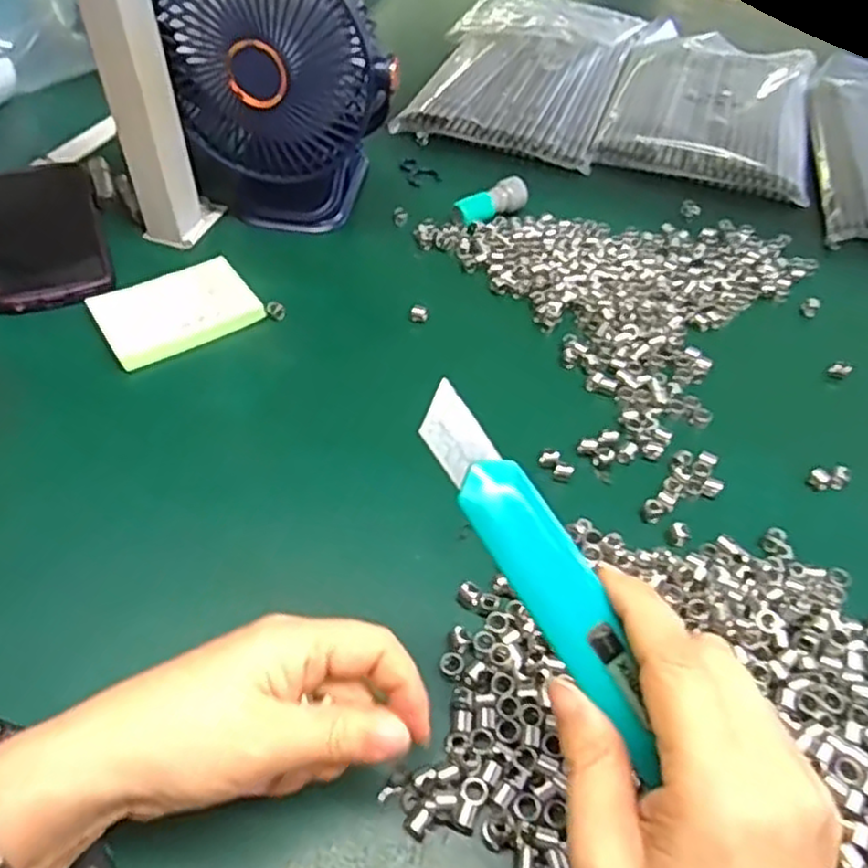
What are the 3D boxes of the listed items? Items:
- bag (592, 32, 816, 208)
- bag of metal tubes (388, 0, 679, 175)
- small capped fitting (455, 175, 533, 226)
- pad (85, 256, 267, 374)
[{"bbox_3d":[0.275,-0.329,0.712,0.181,0.024,0.300,16,49,12],"label":"bag"},{"bbox_3d":[0.100,-0.384,0.746,0.221,0.041,0.354,20,50,15],"label":"bag of metal tubes"},{"bbox_3d":[0.046,-0.183,0.566,0.060,0.020,0.022,-27,54,-24],"label":"small capped fitting"},{"bbox_3d":[-0.168,-0.081,0.473,0.096,0.016,0.062,-27,55,-25],"label":"pad"}]

